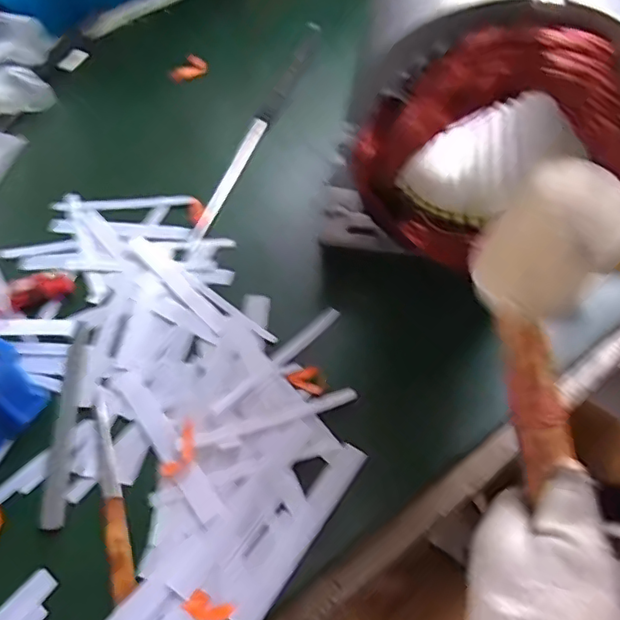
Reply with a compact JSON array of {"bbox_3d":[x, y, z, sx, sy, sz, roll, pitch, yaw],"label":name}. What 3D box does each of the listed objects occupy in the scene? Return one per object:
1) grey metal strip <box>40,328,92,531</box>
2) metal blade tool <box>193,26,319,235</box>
[{"bbox_3d":[-0.151,0.066,0.345,0.017,0.004,0.132,-8,54,1],"label":"grey metal strip"},{"bbox_3d":[-0.040,-0.172,0.497,0.017,0.004,0.281,15,56,12],"label":"metal blade tool"}]

